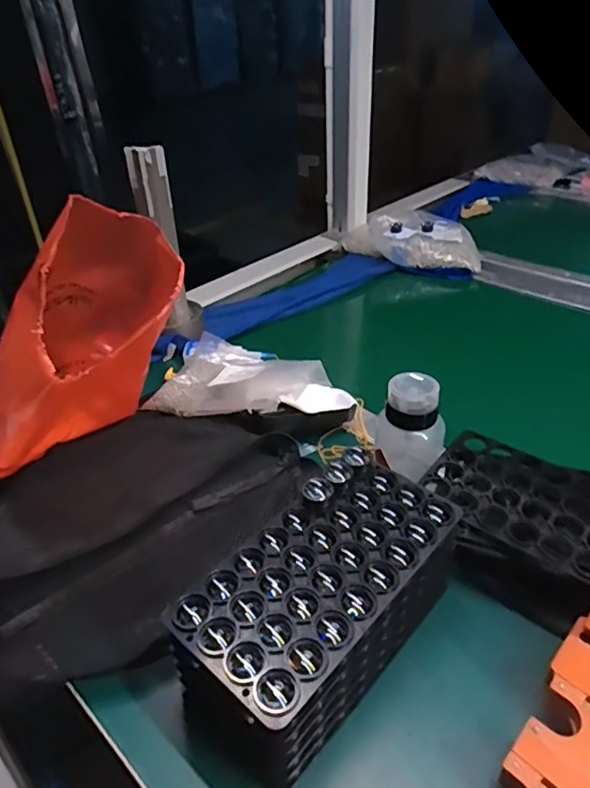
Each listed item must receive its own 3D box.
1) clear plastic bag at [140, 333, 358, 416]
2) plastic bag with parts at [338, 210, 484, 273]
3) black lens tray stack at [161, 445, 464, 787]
[{"bbox_3d":[-0.046,-0.017,0.640,0.221,0.046,0.138,5,37,13],"label":"clear plastic bag"},{"bbox_3d":[0.206,-0.279,0.989,0.250,0.048,0.141,8,38,16],"label":"plastic bag with parts"},{"bbox_3d":[0.021,0.138,0.375,0.097,0.098,0.195,27,46,35],"label":"black lens tray stack"}]

